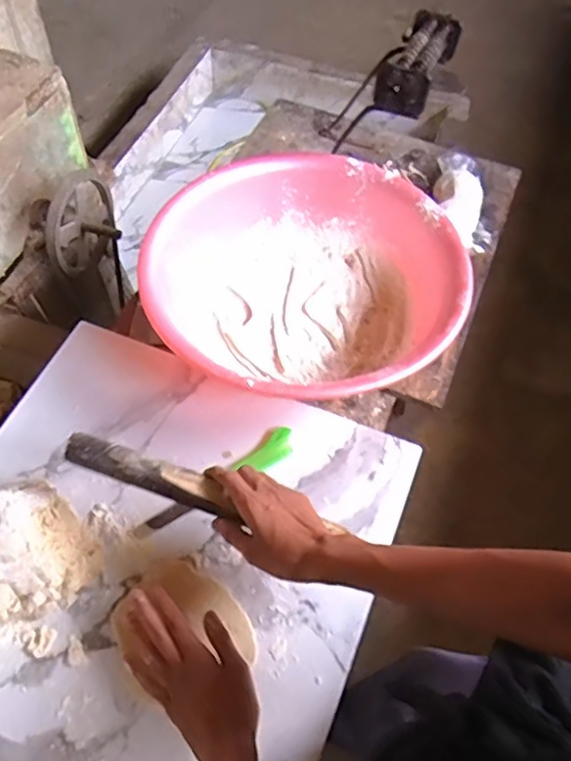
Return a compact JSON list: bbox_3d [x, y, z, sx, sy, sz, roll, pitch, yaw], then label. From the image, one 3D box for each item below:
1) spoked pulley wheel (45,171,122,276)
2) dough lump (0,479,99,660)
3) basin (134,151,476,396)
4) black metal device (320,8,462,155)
[{"bbox_3d":[-0.373,-0.289,1.147,0.074,0.200,0.211,17,31,5],"label":"spoked pulley wheel"},{"bbox_3d":[-0.284,0.200,0.621,0.164,0.067,0.153,1,57,-2],"label":"dough lump"},{"bbox_3d":[0.033,-0.127,0.804,0.387,0.134,0.400,1,56,-2],"label":"basin"},{"bbox_3d":[0.178,-0.443,0.819,0.086,0.053,0.183,21,58,10],"label":"black metal device"}]

